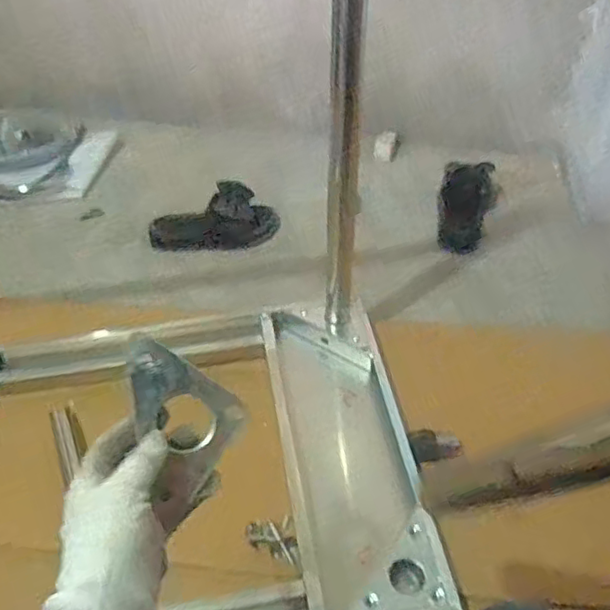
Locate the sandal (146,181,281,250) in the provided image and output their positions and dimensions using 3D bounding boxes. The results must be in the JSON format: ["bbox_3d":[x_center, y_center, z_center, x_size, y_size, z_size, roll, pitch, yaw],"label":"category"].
[{"bbox_3d":[-0.167,-0.155,1.124,0.238,0.082,0.113,-2,44,-1],"label":"sandal"}]

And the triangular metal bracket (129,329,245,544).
[{"bbox_3d":[-0.079,0.082,0.434,0.069,0.011,0.128,-13,88,-16],"label":"triangular metal bracket"}]

